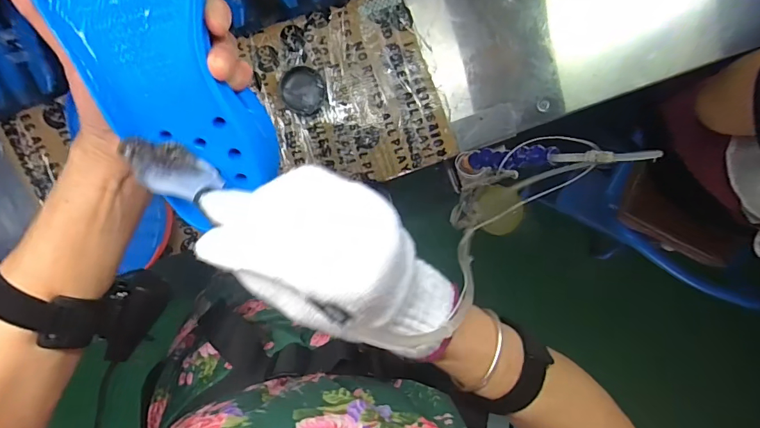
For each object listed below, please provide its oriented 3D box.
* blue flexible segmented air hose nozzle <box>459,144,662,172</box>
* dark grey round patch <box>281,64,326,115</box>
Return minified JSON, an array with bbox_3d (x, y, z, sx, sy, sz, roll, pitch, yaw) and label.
[{"bbox_3d":[0.193,-0.068,0.508,0.048,0.235,0.029,-14,103,-41],"label":"blue flexible segmented air hose nozzle"},{"bbox_3d":[-0.103,-0.165,0.562,0.055,0.019,0.059,0,100,-3],"label":"dark grey round patch"}]

